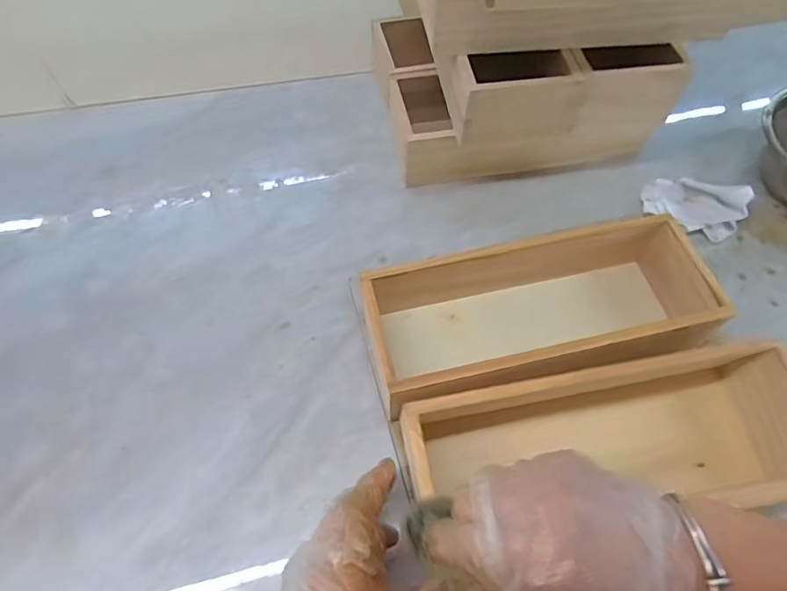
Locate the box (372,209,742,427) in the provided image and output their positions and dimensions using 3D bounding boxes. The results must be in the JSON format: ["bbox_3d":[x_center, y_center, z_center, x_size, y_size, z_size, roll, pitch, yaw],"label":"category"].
[{"bbox_3d":[0.112,0.014,0.411,0.258,0.075,0.122,-10,60,-7],"label":"box"}]

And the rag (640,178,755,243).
[{"bbox_3d":[0.300,-0.096,0.497,0.092,0.043,0.061,24,62,13],"label":"rag"}]

